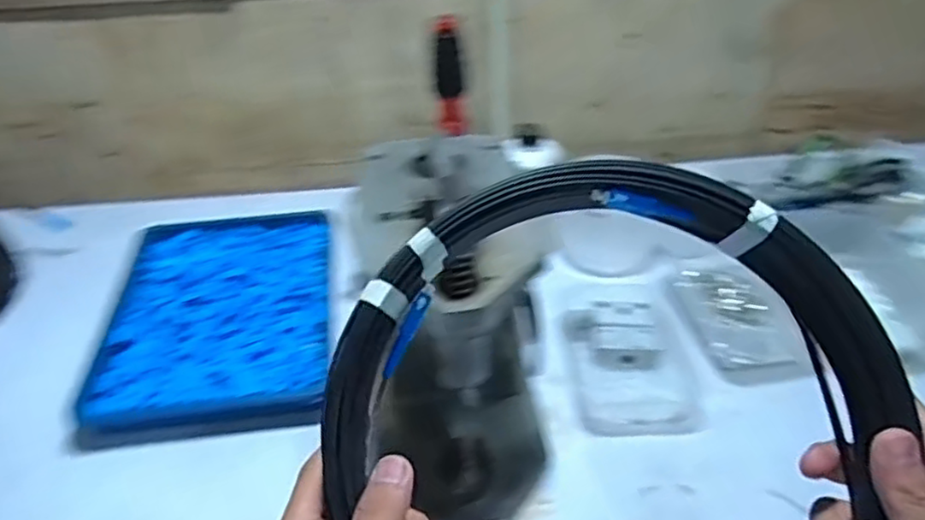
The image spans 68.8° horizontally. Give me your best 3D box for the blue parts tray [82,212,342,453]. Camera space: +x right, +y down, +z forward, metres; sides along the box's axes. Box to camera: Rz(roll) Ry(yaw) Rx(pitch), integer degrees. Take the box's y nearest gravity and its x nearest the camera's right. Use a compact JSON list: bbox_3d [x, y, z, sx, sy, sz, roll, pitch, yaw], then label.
[{"bbox_3d":[-0.261,0.053,0.748,0.231,0.034,0.329,-6,36,-6],"label":"blue parts tray"}]

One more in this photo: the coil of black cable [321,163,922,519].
[{"bbox_3d":[0.071,0.087,0.329,0.267,0.043,0.262,0,77,0],"label":"coil of black cable"}]

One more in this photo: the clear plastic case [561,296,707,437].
[{"bbox_3d":[0.167,0.099,0.682,0.119,0.035,0.165,-4,36,-3],"label":"clear plastic case"}]

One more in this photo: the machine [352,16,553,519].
[{"bbox_3d":[-0.001,0.011,0.573,0.151,0.307,0.298,-2,36,-1],"label":"machine"}]

